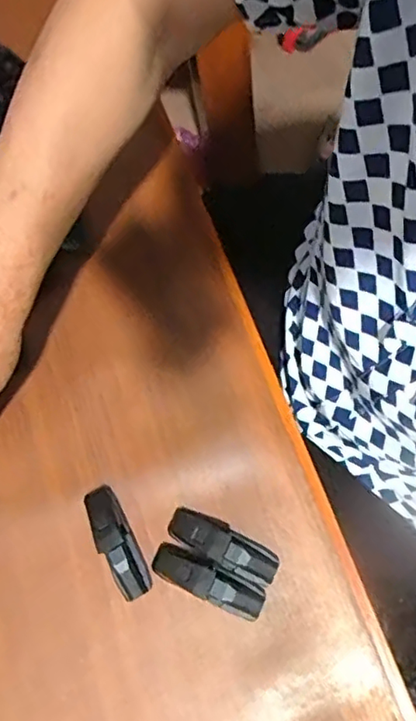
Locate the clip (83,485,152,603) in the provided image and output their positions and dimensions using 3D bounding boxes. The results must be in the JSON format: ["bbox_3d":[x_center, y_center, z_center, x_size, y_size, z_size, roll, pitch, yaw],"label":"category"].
[{"bbox_3d":[-0.062,0.118,0.377,0.024,0.022,0.076,-27,68,-5],"label":"clip"}]

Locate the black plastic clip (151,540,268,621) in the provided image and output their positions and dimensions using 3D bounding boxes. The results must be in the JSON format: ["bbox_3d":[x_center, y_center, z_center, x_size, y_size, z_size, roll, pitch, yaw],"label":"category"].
[{"bbox_3d":[-0.001,0.140,0.364,0.075,0.018,0.021,22,72,14],"label":"black plastic clip"}]

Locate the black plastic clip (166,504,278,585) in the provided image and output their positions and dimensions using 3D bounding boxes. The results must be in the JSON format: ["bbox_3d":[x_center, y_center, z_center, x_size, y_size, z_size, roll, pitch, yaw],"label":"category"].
[{"bbox_3d":[0.009,0.118,0.372,0.075,0.020,0.023,22,72,13],"label":"black plastic clip"}]

